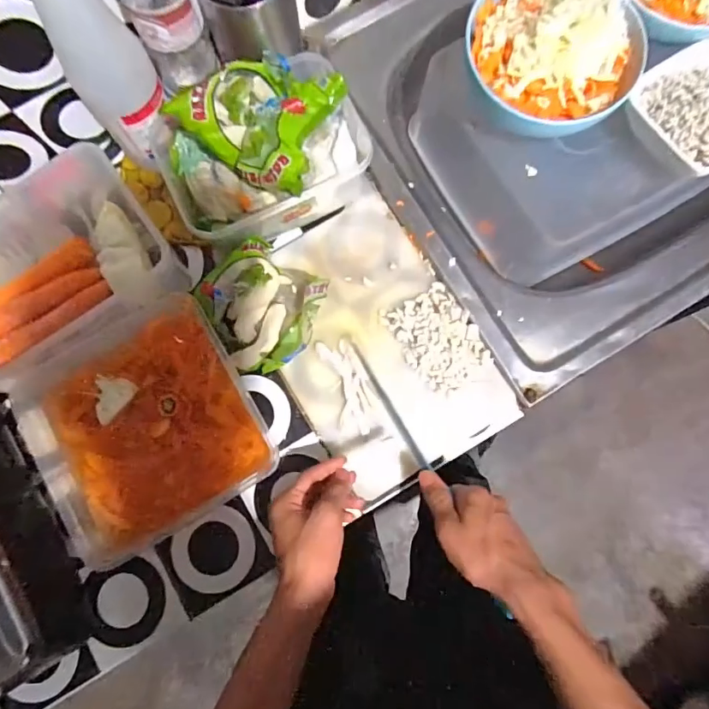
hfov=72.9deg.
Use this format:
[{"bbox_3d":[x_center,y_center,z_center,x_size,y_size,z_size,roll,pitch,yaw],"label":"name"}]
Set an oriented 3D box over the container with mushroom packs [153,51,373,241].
[{"bbox_3d":[-0.087,-0.198,0.481,0.190,0.134,0.124,-22,82,-3],"label":"container with mushroom packs"}]

